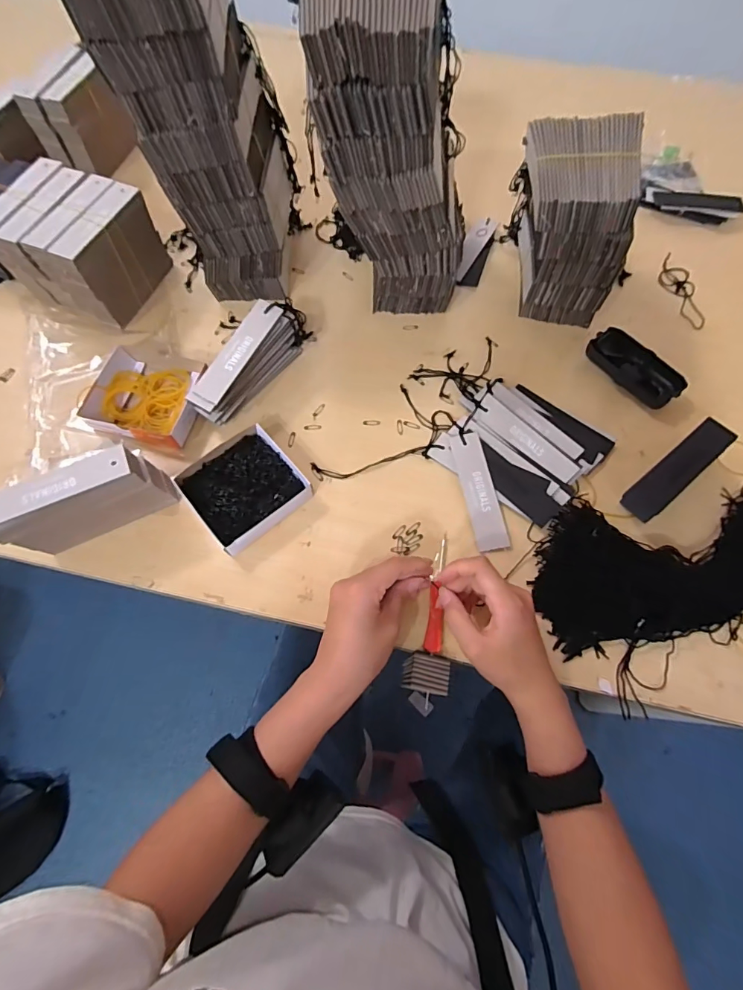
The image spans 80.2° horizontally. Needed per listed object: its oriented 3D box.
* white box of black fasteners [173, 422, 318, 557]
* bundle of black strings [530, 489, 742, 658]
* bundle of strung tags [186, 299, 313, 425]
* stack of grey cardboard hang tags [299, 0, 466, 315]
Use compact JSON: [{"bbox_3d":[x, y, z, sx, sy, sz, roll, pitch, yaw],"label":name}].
[{"bbox_3d":[-0.127,-0.007,0.447,0.102,0.027,0.103,-38,71,-15],"label":"white box of black fasteners"},{"bbox_3d":[0.299,0.057,0.419,0.287,0.031,0.129,-10,66,-4],"label":"bundle of black strings"},{"bbox_3d":[-0.128,-0.153,0.491,0.033,0.072,0.175,31,70,13],"label":"bundle of strung tags"},{"bbox_3d":[0.022,-0.307,0.437,0.147,0.295,0.113,4,66,2],"label":"stack of grey cardboard hang tags"}]

